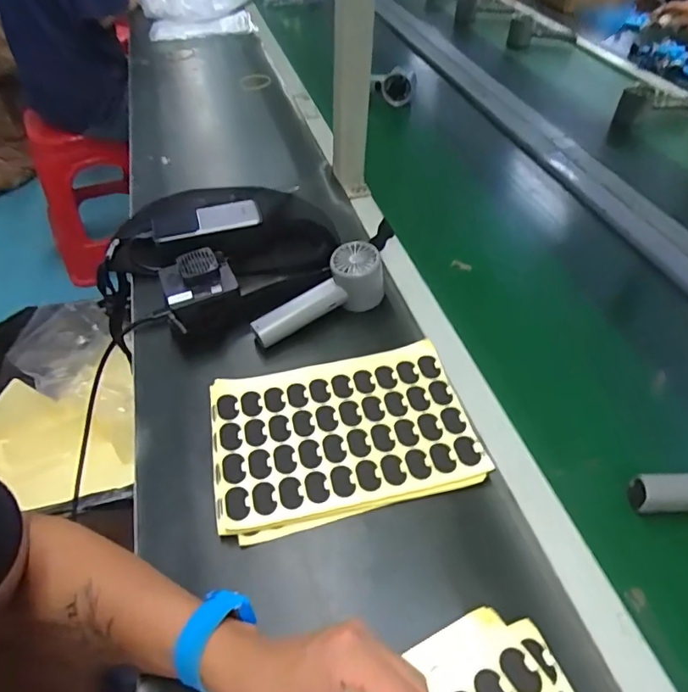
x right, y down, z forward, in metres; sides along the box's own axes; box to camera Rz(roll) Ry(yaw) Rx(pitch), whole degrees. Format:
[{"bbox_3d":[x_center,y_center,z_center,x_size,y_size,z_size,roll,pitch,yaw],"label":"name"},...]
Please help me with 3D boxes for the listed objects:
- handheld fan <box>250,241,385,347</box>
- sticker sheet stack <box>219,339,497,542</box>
[{"bbox_3d":[-0.024,-0.053,0.545,0.157,0.058,0.054,-33,54,-23],"label":"handheld fan"},{"bbox_3d":[-0.004,0.077,0.459,0.224,0.017,0.156,-11,49,-7],"label":"sticker sheet stack"}]

